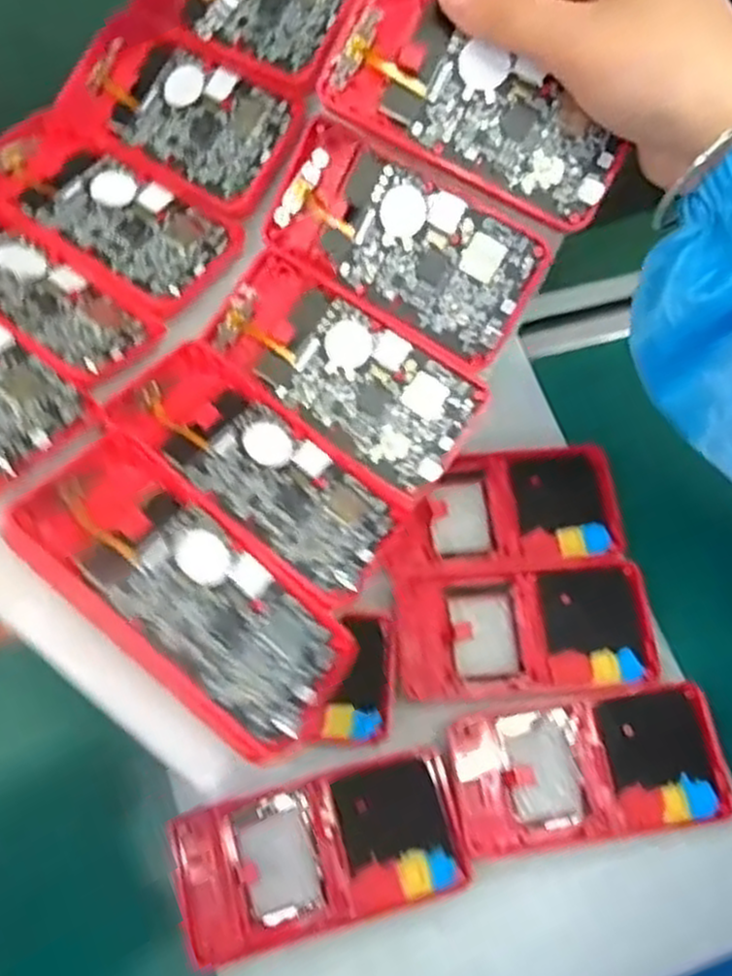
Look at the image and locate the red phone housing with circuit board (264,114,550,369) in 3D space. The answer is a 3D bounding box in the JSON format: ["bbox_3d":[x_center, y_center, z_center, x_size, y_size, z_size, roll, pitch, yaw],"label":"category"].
[{"bbox_3d":[0.016,-0.107,0.338,0.120,0.010,0.057,35,113,11],"label":"red phone housing with circuit board"}]

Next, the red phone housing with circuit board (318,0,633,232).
[{"bbox_3d":[0.044,-0.153,0.307,0.122,0.004,0.057,32,100,1],"label":"red phone housing with circuit board"}]

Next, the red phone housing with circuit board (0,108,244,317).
[{"bbox_3d":[-0.121,-0.129,0.357,0.122,0.018,0.060,33,73,9],"label":"red phone housing with circuit board"}]

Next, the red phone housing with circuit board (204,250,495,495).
[{"bbox_3d":[-0.012,-0.050,0.342,0.119,0.011,0.058,34,87,6],"label":"red phone housing with circuit board"}]

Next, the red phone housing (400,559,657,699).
[{"bbox_3d":[0.077,0.069,0.376,0.121,0.009,0.059,-4,71,-4],"label":"red phone housing"}]

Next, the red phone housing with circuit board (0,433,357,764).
[{"bbox_3d":[-0.064,0.038,0.274,0.121,0.012,0.064,44,44,-5],"label":"red phone housing with circuit board"}]

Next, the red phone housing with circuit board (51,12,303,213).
[{"bbox_3d":[-0.091,-0.179,0.367,0.125,0.006,0.059,36,91,17],"label":"red phone housing with circuit board"}]

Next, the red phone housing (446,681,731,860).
[{"bbox_3d":[0.101,0.128,0.354,0.120,0.008,0.059,-8,71,-5],"label":"red phone housing"}]

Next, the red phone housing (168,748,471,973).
[{"bbox_3d":[-0.019,0.158,0.338,0.121,0.013,0.060,-13,72,-7],"label":"red phone housing"}]

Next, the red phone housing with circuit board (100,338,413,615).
[{"bbox_3d":[-0.043,-0.007,0.316,0.119,0.013,0.063,38,53,0],"label":"red phone housing with circuit board"}]

